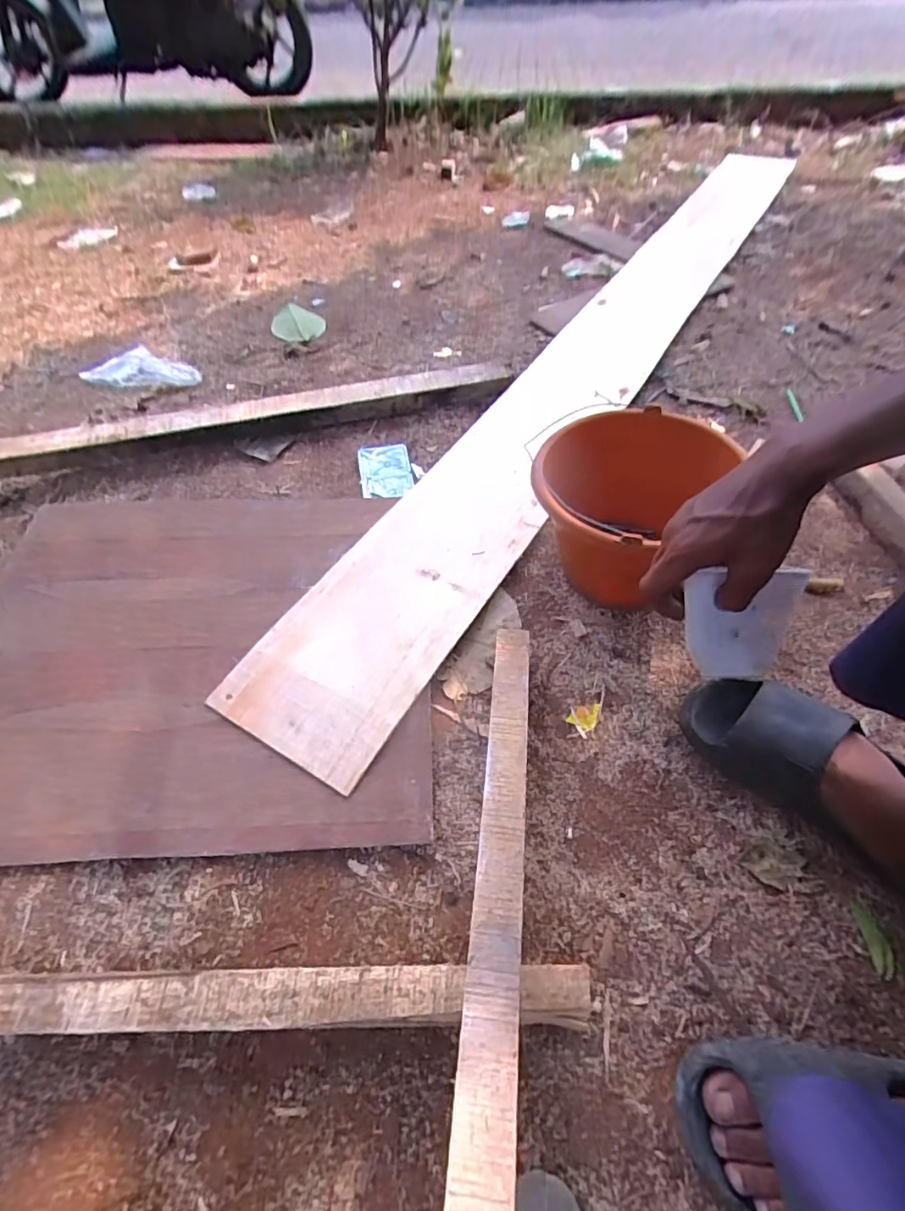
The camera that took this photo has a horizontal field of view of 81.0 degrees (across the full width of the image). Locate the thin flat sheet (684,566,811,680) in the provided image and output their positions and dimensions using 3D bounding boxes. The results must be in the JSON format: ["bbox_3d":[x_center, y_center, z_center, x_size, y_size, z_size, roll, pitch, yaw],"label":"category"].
[{"bbox_3d":[0.238,0.017,0.438,0.093,0.093,0.007,1,16,-3],"label":"thin flat sheet"}]

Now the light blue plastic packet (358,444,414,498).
[{"bbox_3d":[-0.112,-0.230,0.881,0.085,0.010,0.128,-7,53,-4],"label":"light blue plastic packet"}]

